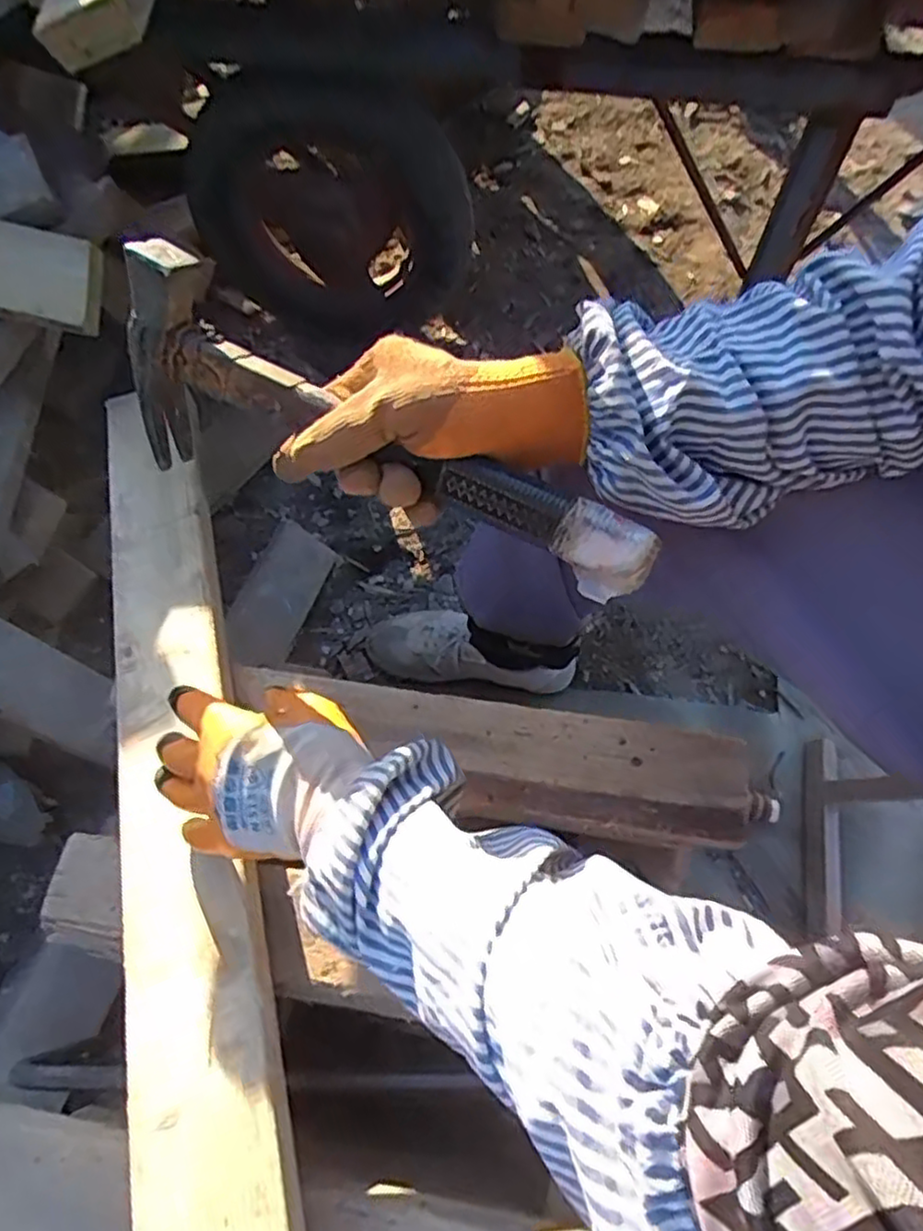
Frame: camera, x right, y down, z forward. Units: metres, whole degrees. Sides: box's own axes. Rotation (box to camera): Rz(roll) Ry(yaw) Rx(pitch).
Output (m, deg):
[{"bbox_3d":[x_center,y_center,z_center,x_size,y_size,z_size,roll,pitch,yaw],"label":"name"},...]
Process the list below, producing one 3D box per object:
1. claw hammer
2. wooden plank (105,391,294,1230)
[{"bbox_3d":[-0.050,-0.094,0.413,0.331,0.121,0.036,25,35,10],"label":"claw hammer"},{"bbox_3d":[-0.182,0.215,0.468,0.083,0.028,1.013,-17,59,-5],"label":"wooden plank"}]

